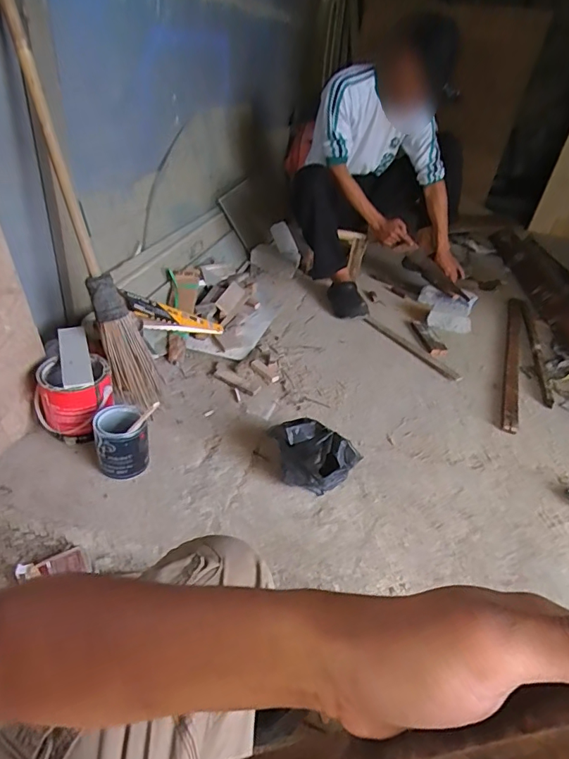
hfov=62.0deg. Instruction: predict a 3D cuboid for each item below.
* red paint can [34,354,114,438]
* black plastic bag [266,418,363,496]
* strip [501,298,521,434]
[{"bbox_3d":[-0.469,0.044,1.093,0.173,0.146,0.151,10,35,3],"label":"red paint can"},{"bbox_3d":[0.059,0.176,1.030,0.192,0.150,0.108,10,35,3],"label":"black plastic bag"},{"bbox_3d":[0.797,-0.105,1.642,0.044,0.019,0.953,19,39,16],"label":"strip"}]

